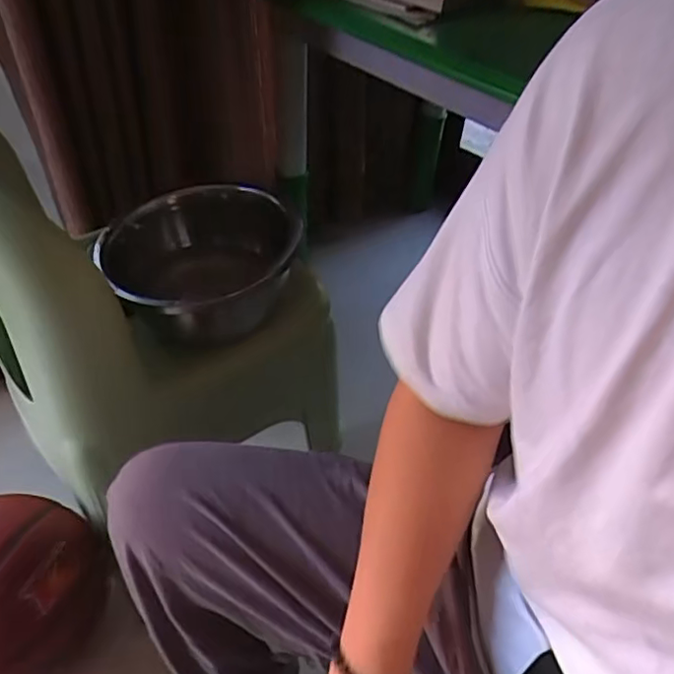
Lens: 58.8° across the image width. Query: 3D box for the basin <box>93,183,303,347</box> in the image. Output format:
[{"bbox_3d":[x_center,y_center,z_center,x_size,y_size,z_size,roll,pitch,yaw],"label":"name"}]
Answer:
[{"bbox_3d":[-0.157,-0.085,0.746,0.233,0.119,0.233,2,45,-2],"label":"basin"}]

